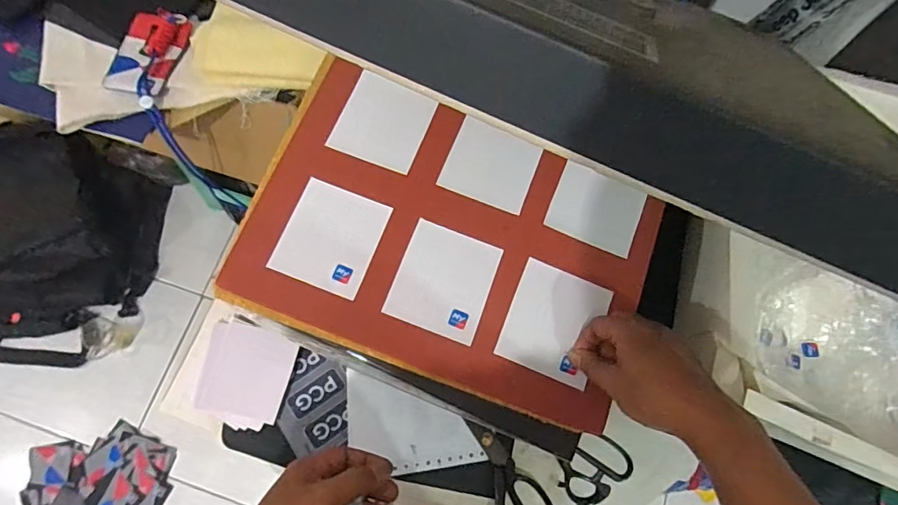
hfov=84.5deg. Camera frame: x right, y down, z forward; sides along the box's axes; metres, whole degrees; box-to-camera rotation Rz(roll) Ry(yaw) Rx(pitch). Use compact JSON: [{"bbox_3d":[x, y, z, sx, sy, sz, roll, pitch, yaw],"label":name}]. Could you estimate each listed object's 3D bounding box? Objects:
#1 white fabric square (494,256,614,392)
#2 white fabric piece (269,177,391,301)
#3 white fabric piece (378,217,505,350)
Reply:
[{"bbox_3d":[0.101,0.066,0.472,0.086,0.004,0.099,22,76,4],"label":"white fabric square"},{"bbox_3d":[-0.115,-0.015,0.484,0.089,0.004,0.100,21,72,2],"label":"white fabric piece"},{"bbox_3d":[-0.004,0.027,0.479,0.089,0.004,0.100,20,76,4],"label":"white fabric piece"}]

